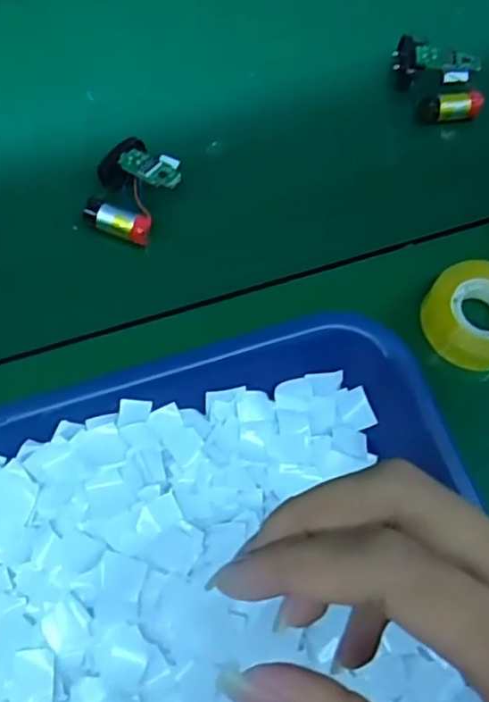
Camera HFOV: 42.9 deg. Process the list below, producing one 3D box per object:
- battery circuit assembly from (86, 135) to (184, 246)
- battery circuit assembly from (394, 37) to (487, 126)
[{"bbox_3d":[-0.062,-0.090,0.346,0.048,0.026,0.055,35,71,9],"label":"battery circuit assembly"},{"bbox_3d":[0.124,-0.173,0.401,0.052,0.021,0.054,2,69,-4],"label":"battery circuit assembly"}]

